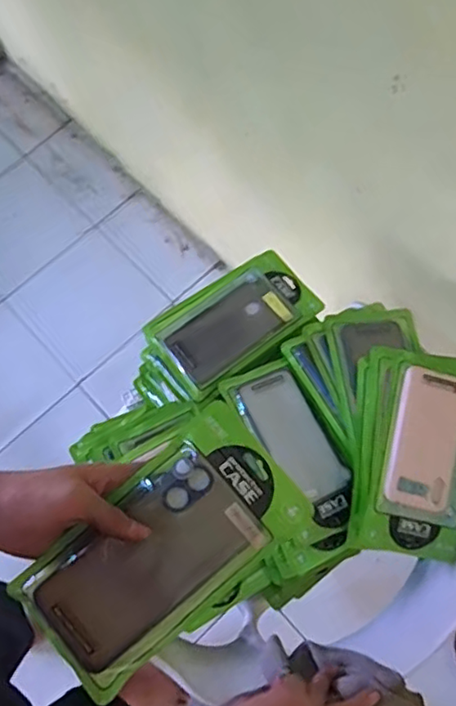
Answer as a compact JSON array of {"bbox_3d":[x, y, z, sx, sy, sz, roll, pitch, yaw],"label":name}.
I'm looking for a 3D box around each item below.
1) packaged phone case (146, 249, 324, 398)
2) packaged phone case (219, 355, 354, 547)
[{"bbox_3d":[0.008,-0.045,0.782,0.213,0.024,0.125,-35,73,-16],"label":"packaged phone case"},{"bbox_3d":[0.078,0.109,0.713,0.089,0.020,0.210,-27,73,-7],"label":"packaged phone case"}]

